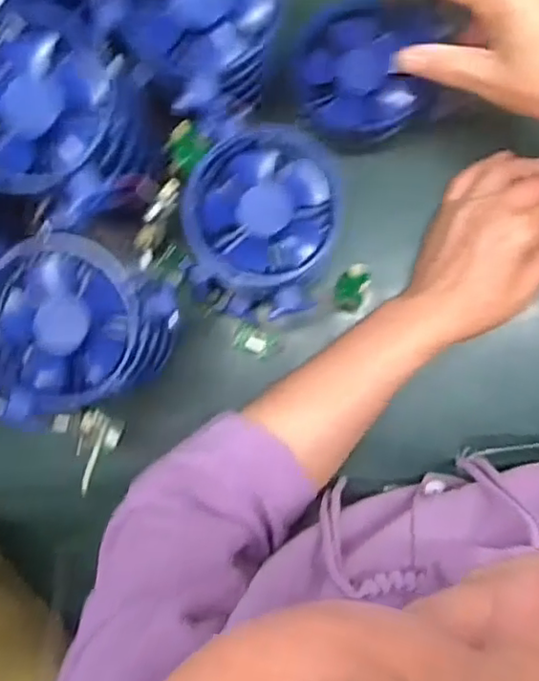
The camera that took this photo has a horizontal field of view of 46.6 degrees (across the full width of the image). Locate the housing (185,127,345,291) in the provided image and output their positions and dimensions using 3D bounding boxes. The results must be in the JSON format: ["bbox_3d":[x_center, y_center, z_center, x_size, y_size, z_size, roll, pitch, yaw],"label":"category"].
[{"bbox_3d":[-0.003,-0.082,0.389,0.091,0.040,0.090,8,88,5],"label":"housing"}]

